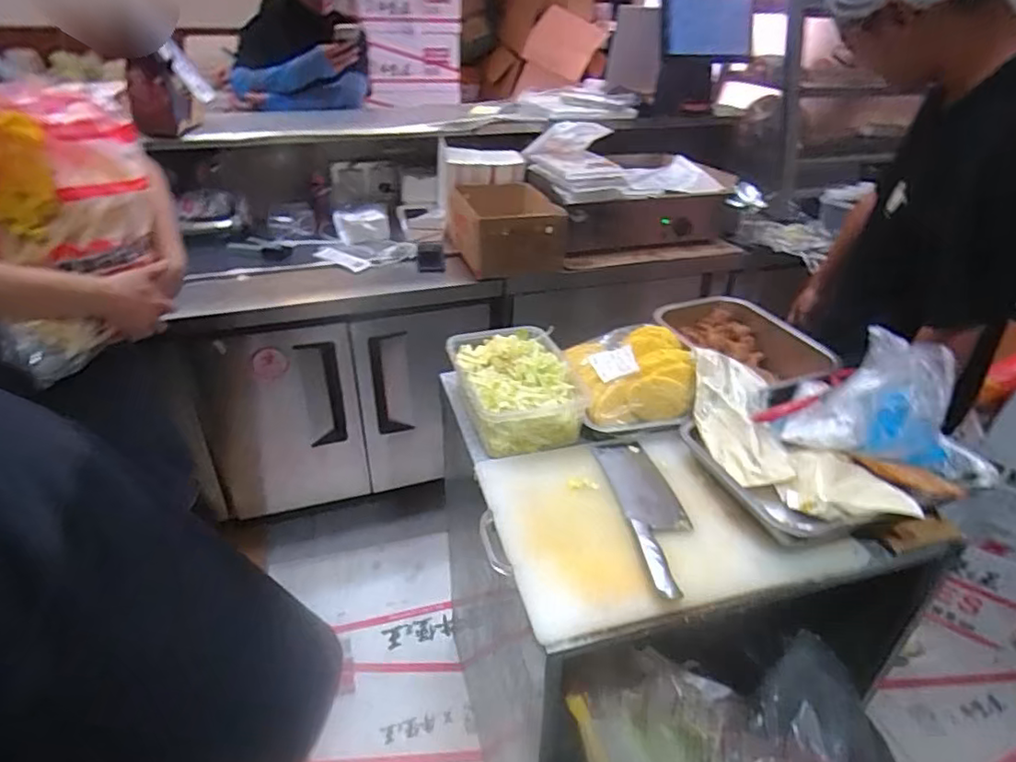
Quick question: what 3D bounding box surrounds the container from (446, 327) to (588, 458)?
[{"bbox_3d":[0.014,0.008,1.017,0.196,0.093,0.270,-7,32,-12],"label":"container"}]

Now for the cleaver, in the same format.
[{"bbox_3d":[0.199,0.172,0.822,0.088,0.022,0.292,-4,32,-8],"label":"cleaver"}]

